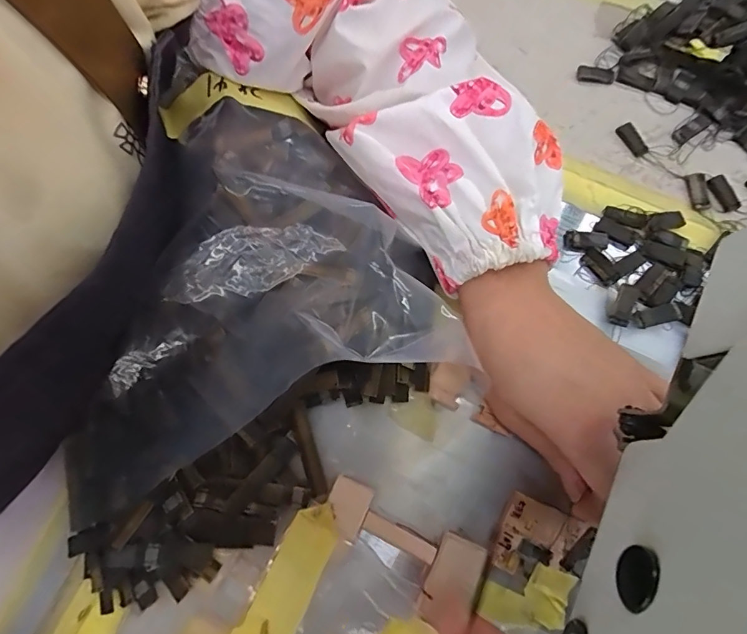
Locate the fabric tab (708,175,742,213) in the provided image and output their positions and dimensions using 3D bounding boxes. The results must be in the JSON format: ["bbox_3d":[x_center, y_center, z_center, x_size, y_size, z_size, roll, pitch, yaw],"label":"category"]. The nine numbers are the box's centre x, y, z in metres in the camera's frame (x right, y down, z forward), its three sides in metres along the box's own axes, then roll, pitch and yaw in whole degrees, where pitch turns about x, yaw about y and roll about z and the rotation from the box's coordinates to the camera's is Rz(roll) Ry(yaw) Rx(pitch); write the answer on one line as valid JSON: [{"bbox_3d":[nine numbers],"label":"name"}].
[{"bbox_3d":[0.219,-0.077,0.257,0.012,0.004,0.023,-21,75,-4],"label":"fabric tab"}]

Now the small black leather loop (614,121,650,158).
[{"bbox_3d":[0.169,-0.115,0.269,0.011,0.004,0.024,-29,76,-6],"label":"small black leather loop"}]

